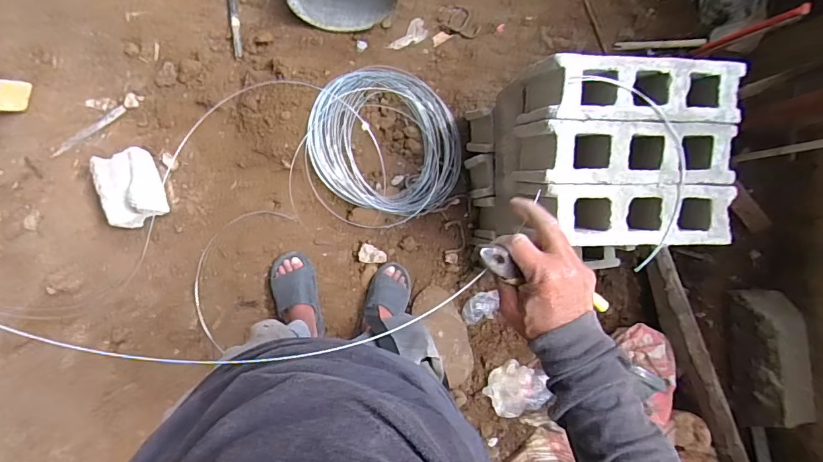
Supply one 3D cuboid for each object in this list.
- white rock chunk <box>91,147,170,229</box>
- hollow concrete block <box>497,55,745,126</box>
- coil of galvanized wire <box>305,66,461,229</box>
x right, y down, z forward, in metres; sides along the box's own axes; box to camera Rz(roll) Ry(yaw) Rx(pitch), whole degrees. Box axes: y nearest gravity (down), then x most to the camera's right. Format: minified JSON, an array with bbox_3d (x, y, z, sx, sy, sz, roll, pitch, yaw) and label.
[{"bbox_3d":[-0.775,-0.120,1.259,0.140,0.104,0.209,-19,94,-7],"label":"white rock chunk"},{"bbox_3d":[0.455,-0.282,0.977,0.414,0.182,0.129,1,91,-8],"label":"hollow concrete block"},{"bbox_3d":[-0.071,-0.246,1.345,0.478,0.061,0.454,2,85,-31],"label":"coil of galvanized wire"}]

